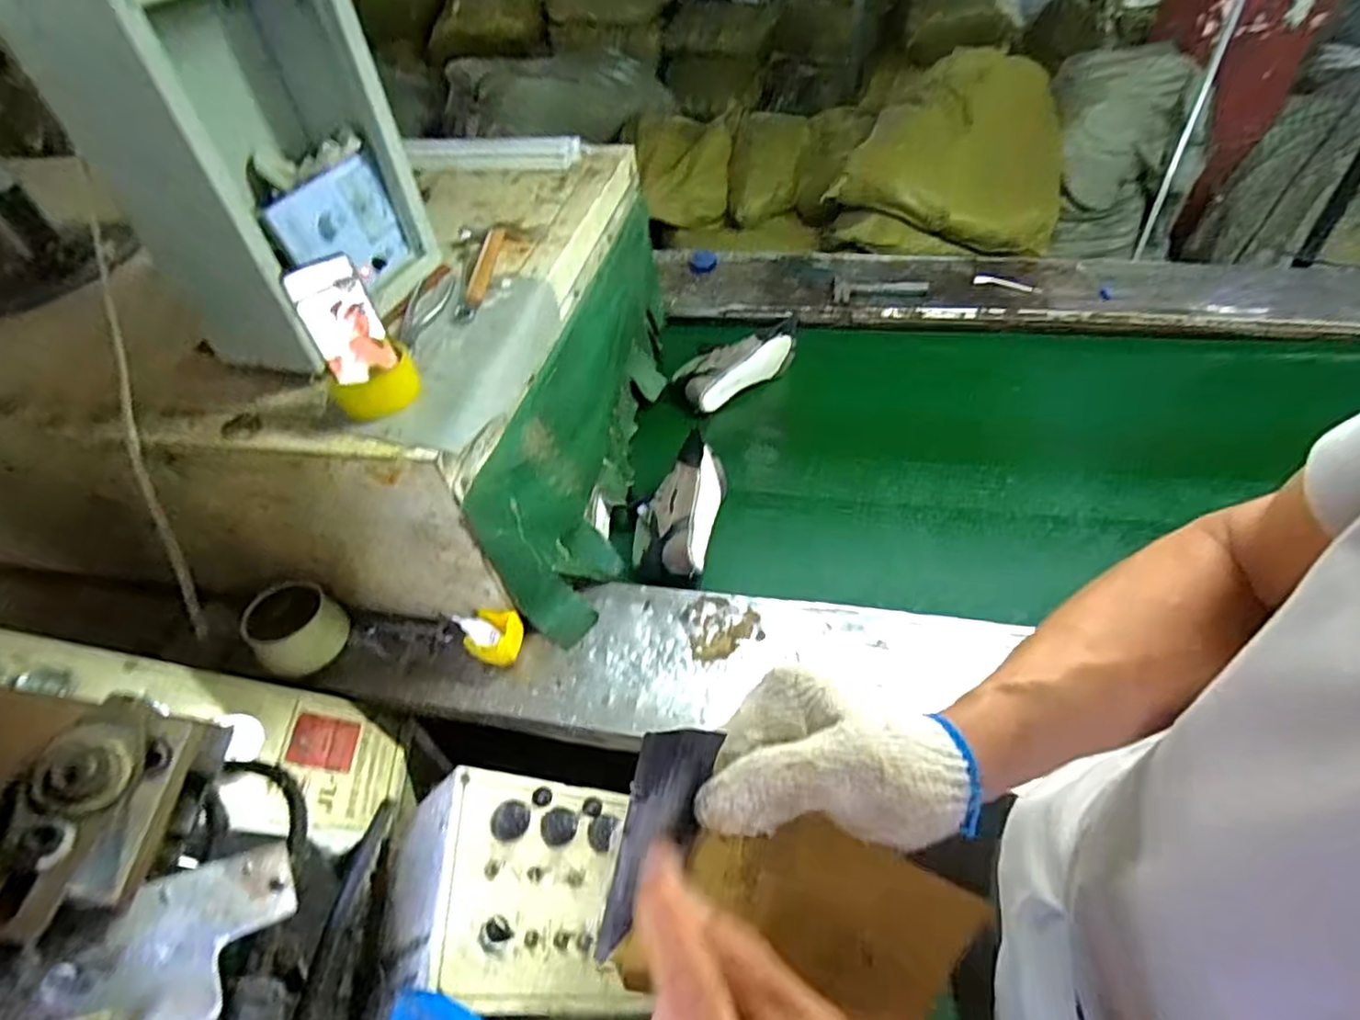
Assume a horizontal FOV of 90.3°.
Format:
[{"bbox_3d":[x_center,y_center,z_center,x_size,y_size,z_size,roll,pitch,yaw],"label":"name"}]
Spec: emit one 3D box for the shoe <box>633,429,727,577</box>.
[{"bbox_3d":[0.000,-0.011,1.125,0.129,0.095,0.256,6,49,12],"label":"shoe"}]

